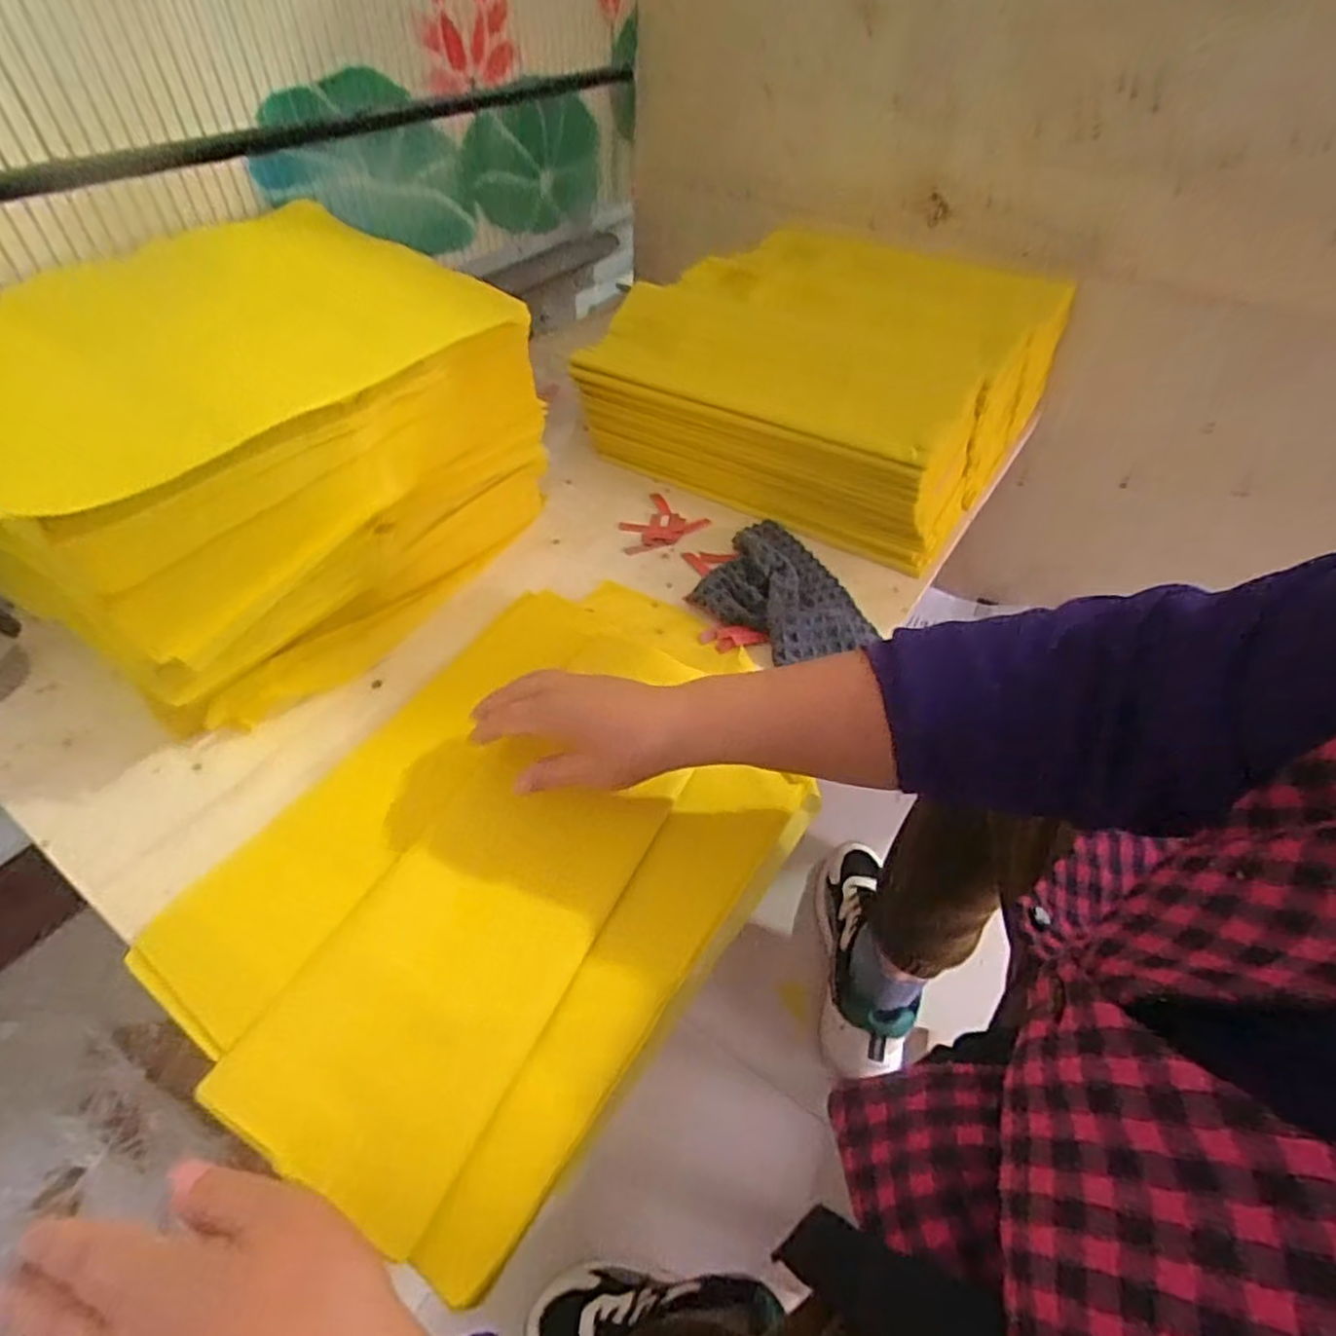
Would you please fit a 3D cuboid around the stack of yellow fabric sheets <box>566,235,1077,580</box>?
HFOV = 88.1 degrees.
[{"bbox_3d":[0.185,-0.326,0.746,0.357,0.139,0.420,28,53,21],"label":"stack of yellow fabric sheets"}]

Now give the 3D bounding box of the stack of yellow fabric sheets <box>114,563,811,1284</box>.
[{"bbox_3d":[-0.080,0.094,0.447,0.273,0.031,0.410,26,52,20],"label":"stack of yellow fabric sheets"}]

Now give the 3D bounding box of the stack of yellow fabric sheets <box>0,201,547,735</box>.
[{"bbox_3d":[-0.317,-0.167,0.550,0.283,0.216,0.361,26,52,20],"label":"stack of yellow fabric sheets"}]

